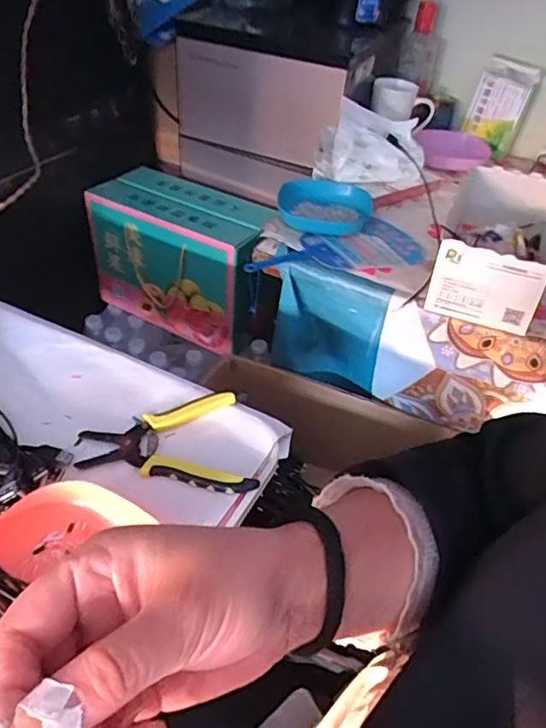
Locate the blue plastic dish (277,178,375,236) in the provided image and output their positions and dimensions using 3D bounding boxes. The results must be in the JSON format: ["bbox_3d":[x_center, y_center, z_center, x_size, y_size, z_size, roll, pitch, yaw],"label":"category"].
[{"bbox_3d":[0.076,-0.231,0.825,0.138,0.029,0.128,3,42,-3],"label":"blue plastic dish"}]

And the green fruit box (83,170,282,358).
[{"bbox_3d":[-0.168,-0.203,1.076,0.324,0.230,0.156,25,45,20],"label":"green fruit box"}]

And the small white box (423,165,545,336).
[{"bbox_3d":[0.296,-0.166,0.734,0.127,0.094,0.278,20,44,15],"label":"small white box"}]

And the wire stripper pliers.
[{"bbox_3d":[-0.090,0.065,0.526,0.162,0.015,0.108,9,42,4],"label":"wire stripper pliers"}]

